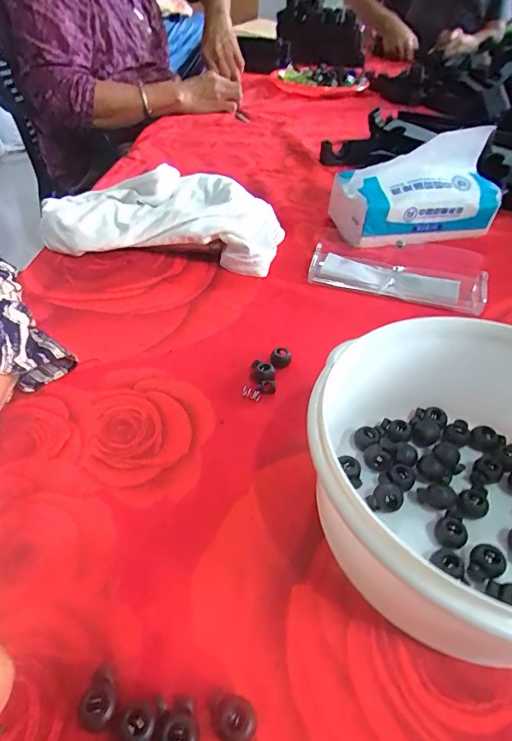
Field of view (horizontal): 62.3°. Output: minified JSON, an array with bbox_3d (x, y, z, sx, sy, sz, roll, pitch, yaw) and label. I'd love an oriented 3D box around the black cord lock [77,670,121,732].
[{"bbox_3d":[-0.062,0.133,0.171,0.013,0.010,0.019,6,44,4],"label":"black cord lock"}]

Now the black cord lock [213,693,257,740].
[{"bbox_3d":[-0.009,0.138,0.167,0.018,0.011,0.014,19,46,18],"label":"black cord lock"}]

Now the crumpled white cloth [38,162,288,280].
[{"bbox_3d":[-0.093,-0.155,0.433,0.234,0.058,0.105,4,43,3],"label":"crumpled white cloth"}]

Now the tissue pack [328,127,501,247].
[{"bbox_3d":[0.170,-0.197,0.457,0.155,0.095,0.099,-7,44,-9],"label":"tissue pack"}]

